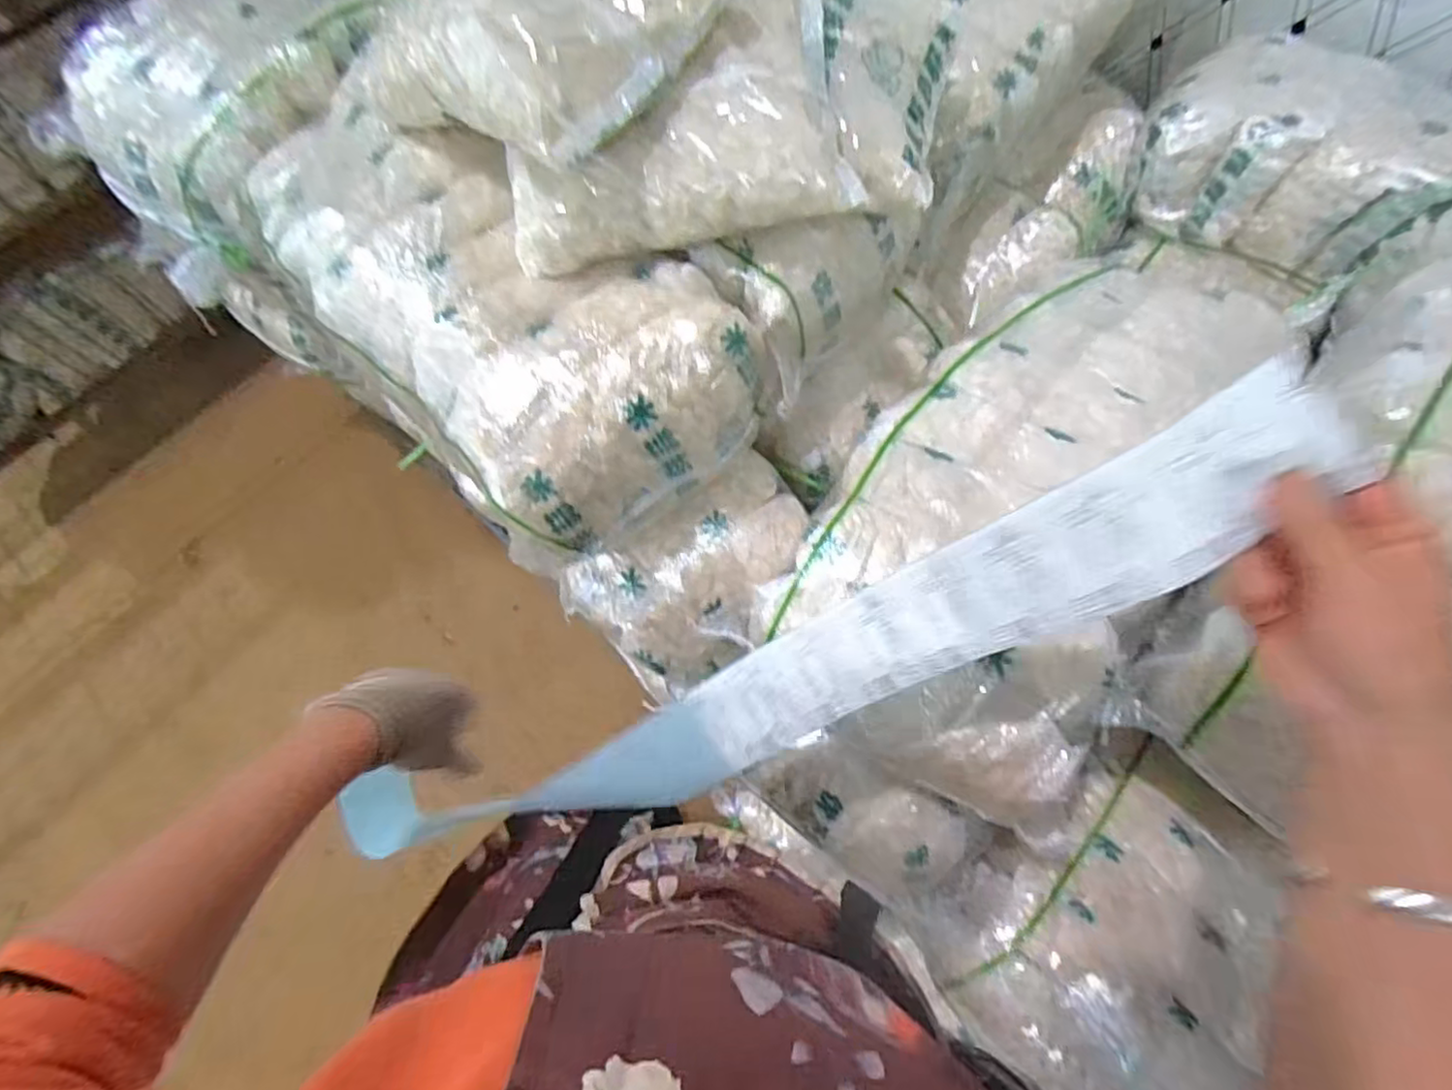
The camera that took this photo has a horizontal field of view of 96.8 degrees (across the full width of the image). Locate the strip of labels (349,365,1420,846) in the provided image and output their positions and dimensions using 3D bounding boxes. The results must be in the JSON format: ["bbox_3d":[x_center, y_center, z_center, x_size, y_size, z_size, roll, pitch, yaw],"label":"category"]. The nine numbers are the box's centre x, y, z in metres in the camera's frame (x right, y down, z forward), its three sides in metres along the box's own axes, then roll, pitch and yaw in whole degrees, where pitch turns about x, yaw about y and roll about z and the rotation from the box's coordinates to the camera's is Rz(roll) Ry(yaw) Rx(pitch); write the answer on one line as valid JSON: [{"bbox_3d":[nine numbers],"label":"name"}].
[{"bbox_3d":[-0.011,0.121,0.463,0.757,0.088,0.090,-30,70,25],"label":"strip of labels"}]

